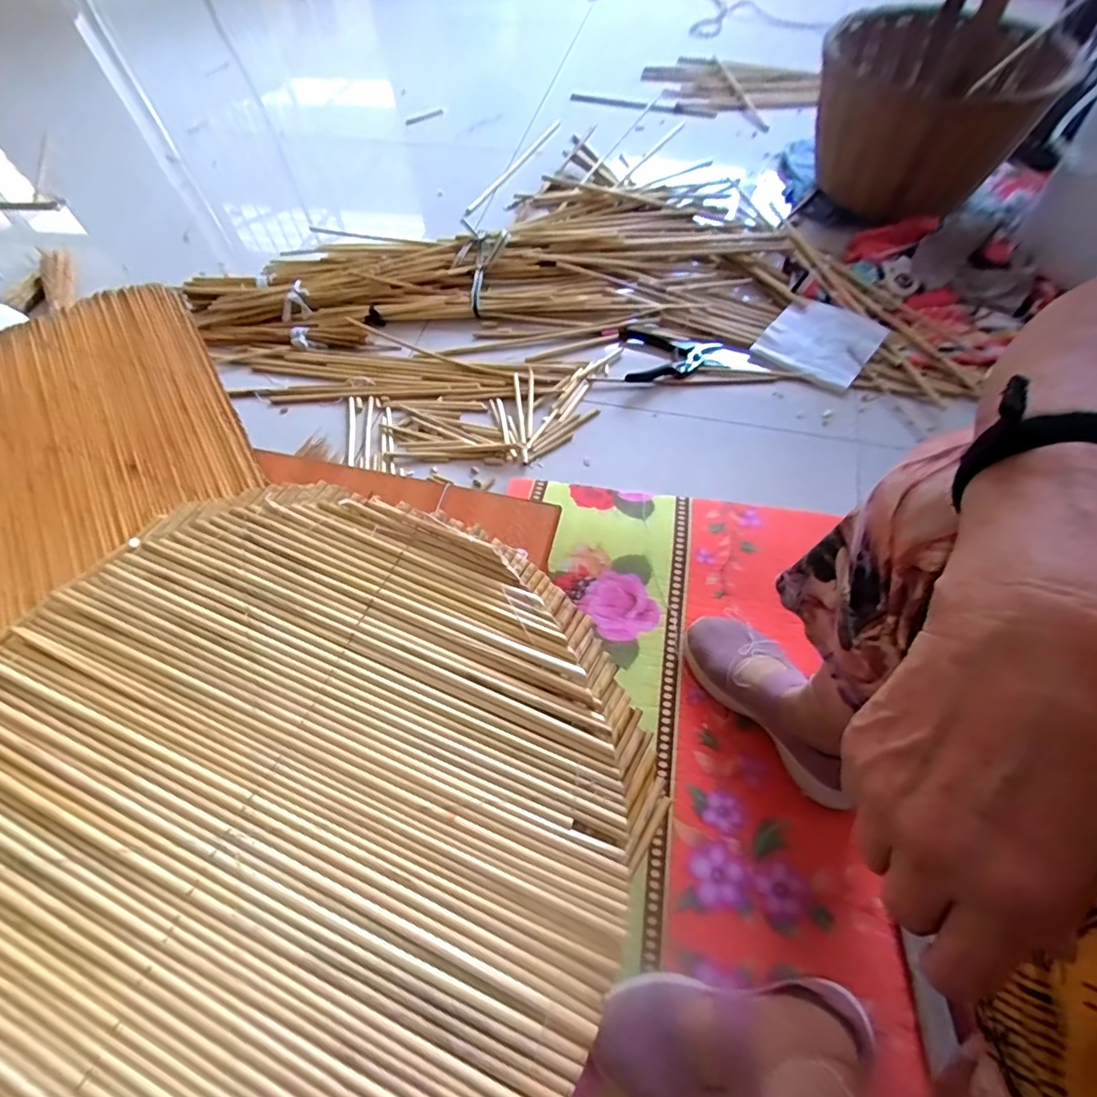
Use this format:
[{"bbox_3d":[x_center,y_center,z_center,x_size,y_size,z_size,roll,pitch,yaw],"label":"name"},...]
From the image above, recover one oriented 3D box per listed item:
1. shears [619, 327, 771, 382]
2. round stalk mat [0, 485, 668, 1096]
[{"bbox_3d":[0.271,-0.387,1.074,0.260,0.020,0.154,-8,62,-1],"label":"shears"},{"bbox_3d":[-0.230,0.215,0.419,0.549,0.022,0.574,0,62,-1],"label":"round stalk mat"}]

